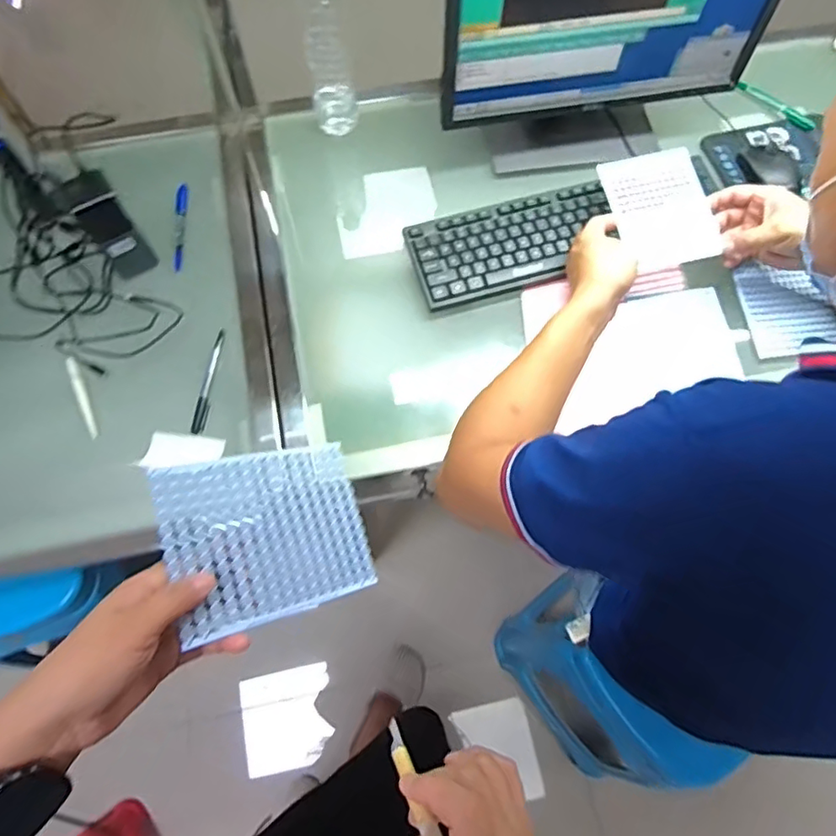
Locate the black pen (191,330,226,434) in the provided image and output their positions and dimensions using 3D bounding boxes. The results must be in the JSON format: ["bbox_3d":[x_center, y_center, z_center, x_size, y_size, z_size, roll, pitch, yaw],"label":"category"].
[{"bbox_3d":[-0.252,-0.047,0.697,0.015,0.010,0.135,6,69,2],"label":"black pen"}]

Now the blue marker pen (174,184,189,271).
[{"bbox_3d":[-0.321,-0.258,0.778,0.014,0.012,0.136,-2,69,-1],"label":"blue marker pen"}]

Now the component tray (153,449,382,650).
[{"bbox_3d":[-0.105,0.082,0.421,0.151,0.005,0.117,-6,74,-42],"label":"component tray"}]

